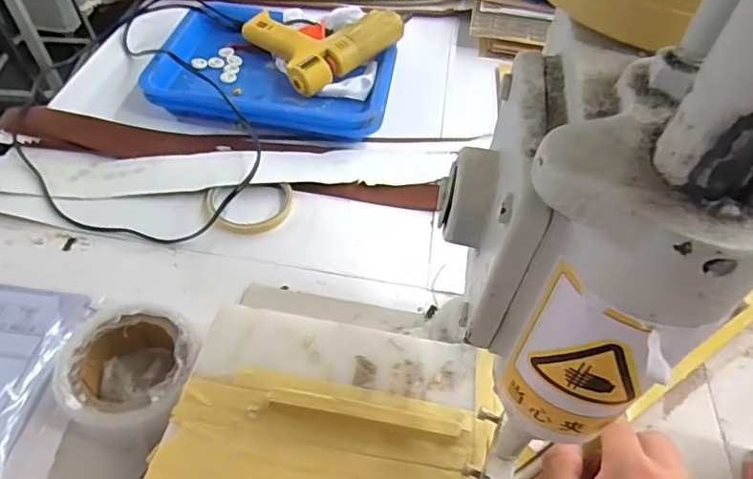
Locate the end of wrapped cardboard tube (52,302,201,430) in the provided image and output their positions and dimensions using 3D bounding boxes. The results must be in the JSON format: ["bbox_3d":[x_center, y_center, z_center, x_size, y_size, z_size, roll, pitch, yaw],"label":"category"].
[{"bbox_3d":[-0.192,0.103,0.427,0.098,0.052,0.099,2,52,-3],"label":"end of wrapped cardboard tube"}]

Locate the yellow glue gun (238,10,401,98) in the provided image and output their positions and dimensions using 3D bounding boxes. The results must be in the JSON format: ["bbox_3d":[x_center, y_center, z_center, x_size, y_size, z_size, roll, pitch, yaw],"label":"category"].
[{"bbox_3d":[-0.072,-0.265,0.718,0.161,0.073,0.153,-31,60,-26],"label":"yellow glue gun"}]

